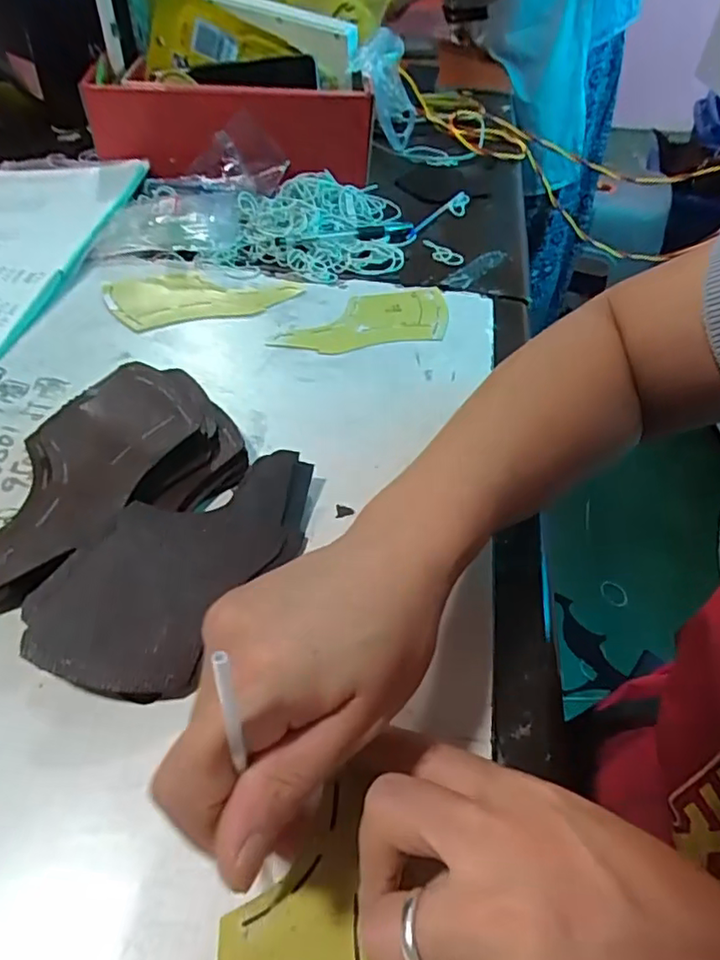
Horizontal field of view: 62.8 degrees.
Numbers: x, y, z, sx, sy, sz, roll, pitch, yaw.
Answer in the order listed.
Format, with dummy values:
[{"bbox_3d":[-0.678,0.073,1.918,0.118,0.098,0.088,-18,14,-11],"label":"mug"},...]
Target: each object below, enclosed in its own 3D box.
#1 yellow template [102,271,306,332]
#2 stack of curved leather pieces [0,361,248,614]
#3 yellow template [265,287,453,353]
[{"bbox_3d":[-0.129,-0.154,0.487,0.153,0.004,0.079,-12,50,-12],"label":"yellow template"},{"bbox_3d":[-0.150,-0.004,0.337,0.158,0.031,0.106,-35,58,-29],"label":"stack of curved leather pieces"},{"bbox_3d":[0.003,-0.128,0.469,0.142,0.005,0.071,-10,51,-10],"label":"yellow template"}]

